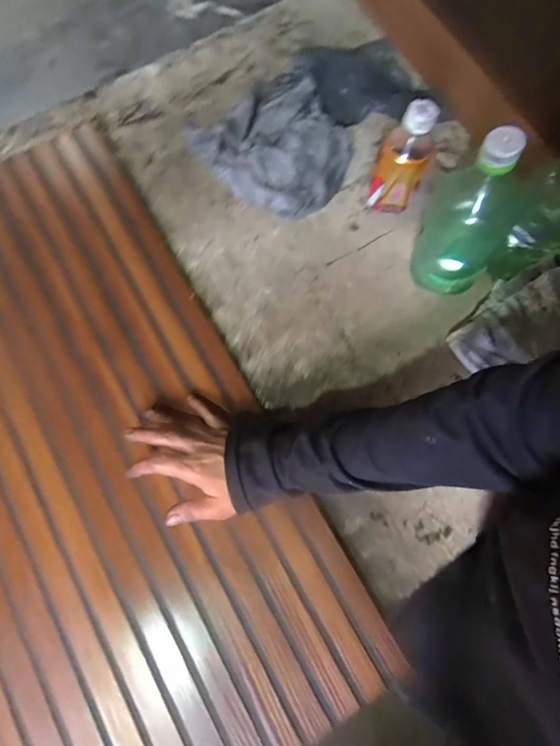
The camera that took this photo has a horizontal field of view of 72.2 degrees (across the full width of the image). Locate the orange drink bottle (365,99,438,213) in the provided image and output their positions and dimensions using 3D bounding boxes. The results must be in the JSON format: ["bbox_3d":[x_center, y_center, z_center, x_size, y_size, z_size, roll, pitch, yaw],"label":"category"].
[{"bbox_3d":[0.150,-0.260,0.462,0.059,0.133,0.070,19,76,4],"label":"orange drink bottle"}]

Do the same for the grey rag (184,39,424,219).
[{"bbox_3d":[0.045,-0.367,0.542,0.214,0.036,0.334,41,78,9],"label":"grey rag"}]

